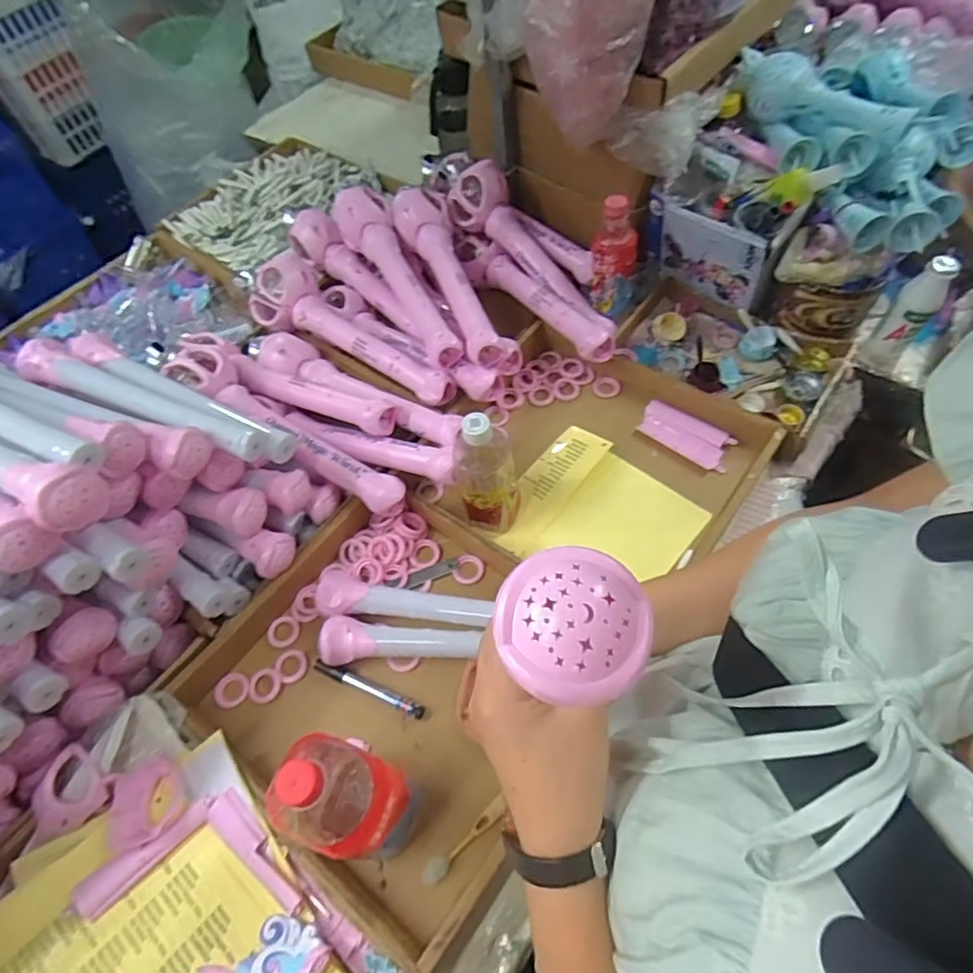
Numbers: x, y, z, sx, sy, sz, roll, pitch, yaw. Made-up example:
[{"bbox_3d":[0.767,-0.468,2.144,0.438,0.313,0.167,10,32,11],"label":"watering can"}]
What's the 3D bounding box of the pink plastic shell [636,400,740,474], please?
[{"bbox_3d":[0.269,-0.071,0.789,0.128,0.008,0.059,33,66,22],"label":"pink plastic shell"}]

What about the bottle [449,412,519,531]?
[{"bbox_3d":[-0.003,-0.019,0.677,0.072,0.174,0.069,-6,58,1],"label":"bottle"}]

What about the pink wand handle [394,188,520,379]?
[{"bbox_3d":[-0.044,-0.296,0.821,0.086,0.093,0.309,-21,59,-8],"label":"pink wand handle"}]

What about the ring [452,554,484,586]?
[{"bbox_3d":[-0.021,0.102,0.711,0.036,0.006,0.038,-2,58,4],"label":"ring"}]

